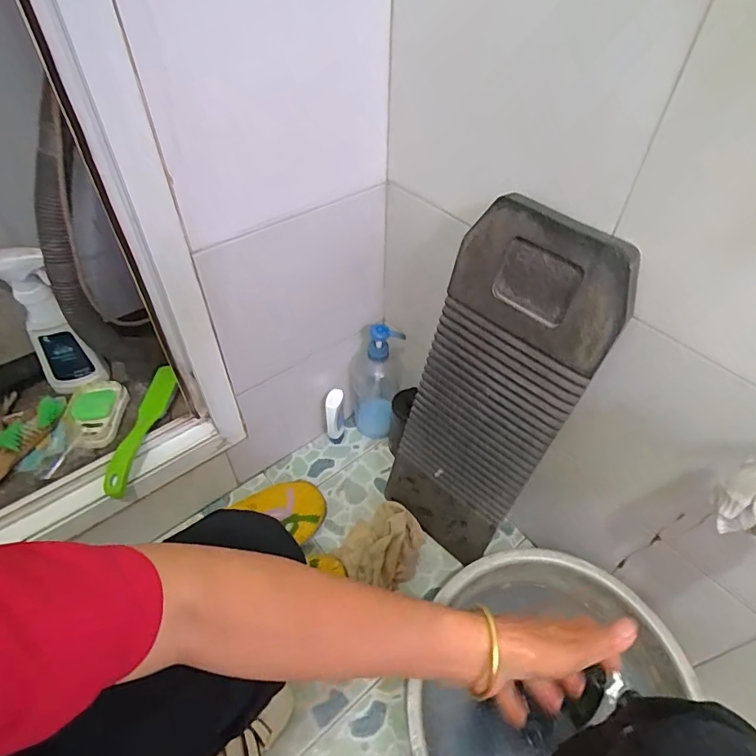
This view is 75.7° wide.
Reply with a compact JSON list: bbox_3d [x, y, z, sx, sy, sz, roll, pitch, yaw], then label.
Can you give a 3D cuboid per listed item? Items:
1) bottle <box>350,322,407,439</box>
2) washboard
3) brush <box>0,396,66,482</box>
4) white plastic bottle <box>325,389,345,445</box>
[{"bbox_3d":[-0.005,0.006,0.869,0.086,0.258,0.070,-1,48,-3],"label":"bottle"},{"bbox_3d":[0.131,0.050,0.639,0.182,0.543,0.026,36,47,24],"label":"washboard"},{"bbox_3d":[-0.557,0.113,0.721,0.065,0.018,0.228,17,49,15],"label":"brush"},{"bbox_3d":[-0.078,0.074,0.892,0.031,0.115,0.042,-1,48,-3],"label":"white plastic bottle"}]

